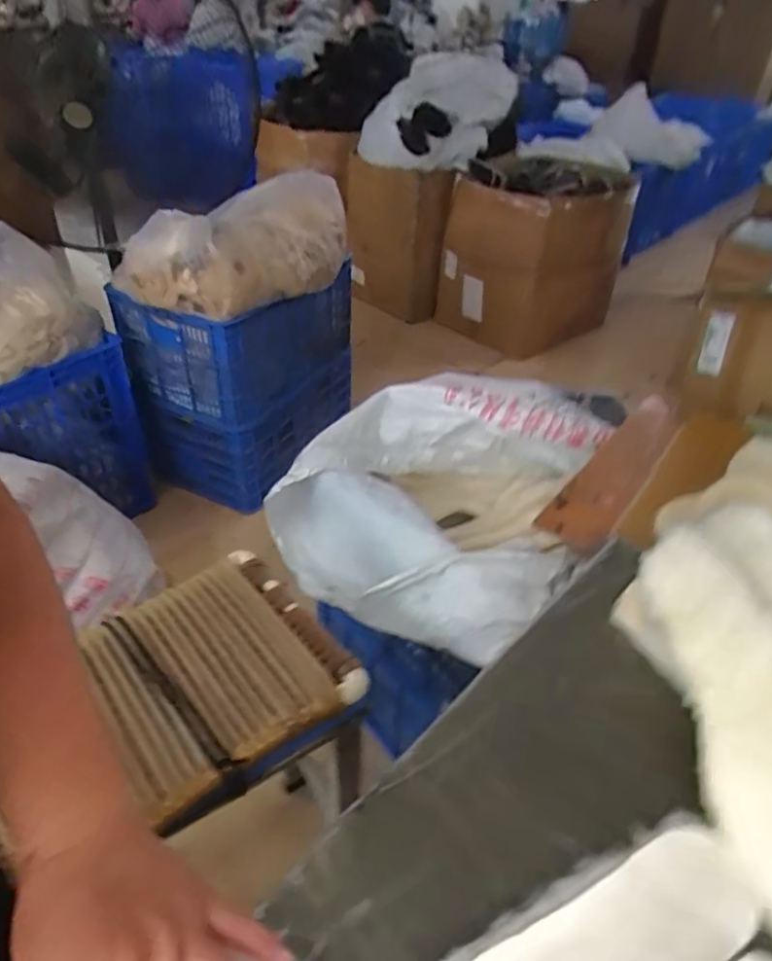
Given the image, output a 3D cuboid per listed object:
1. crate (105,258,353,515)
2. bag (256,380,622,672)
[{"bbox_3d":[-0.384,-0.338,1.868,0.405,0.566,0.650,22,43,21],"label":"crate"},{"bbox_3d":[0.064,0.032,0.982,0.456,0.262,0.404,23,44,23],"label":"bag"}]

